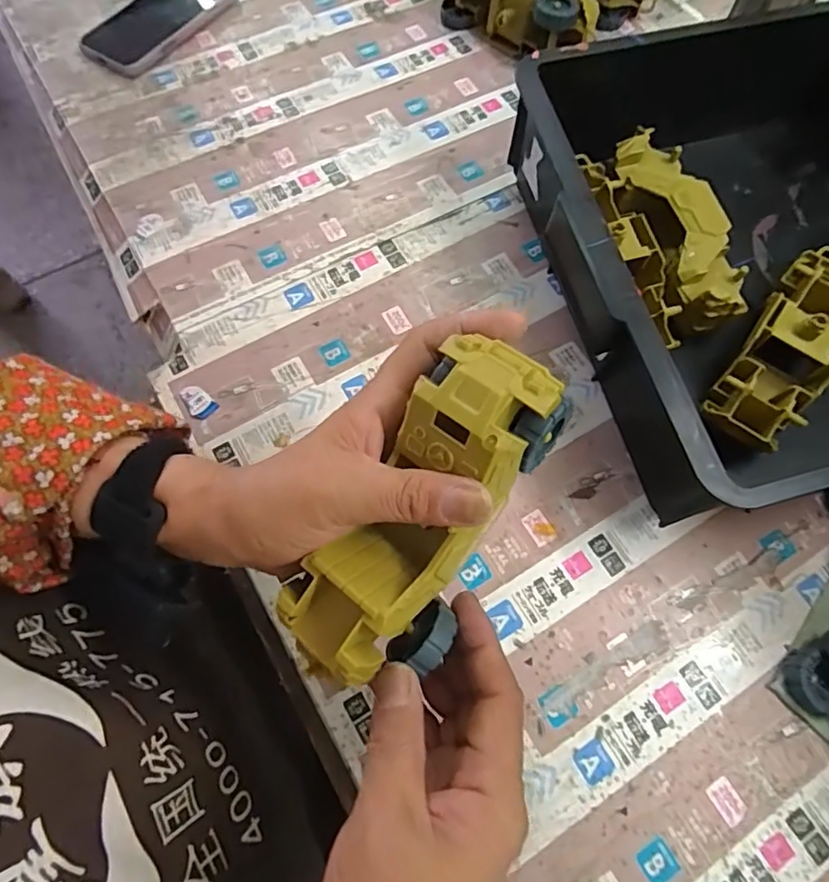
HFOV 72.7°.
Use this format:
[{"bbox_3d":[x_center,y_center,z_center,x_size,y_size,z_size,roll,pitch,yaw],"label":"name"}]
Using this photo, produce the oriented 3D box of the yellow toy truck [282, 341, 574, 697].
[{"bbox_3d":[0.003,0.037,0.252,0.061,0.050,0.168,33,99,12],"label":"yellow toy truck"}]

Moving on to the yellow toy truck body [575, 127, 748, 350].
[{"bbox_3d":[0.182,-0.153,0.432,0.079,0.056,0.160,-14,68,-6],"label":"yellow toy truck body"}]

